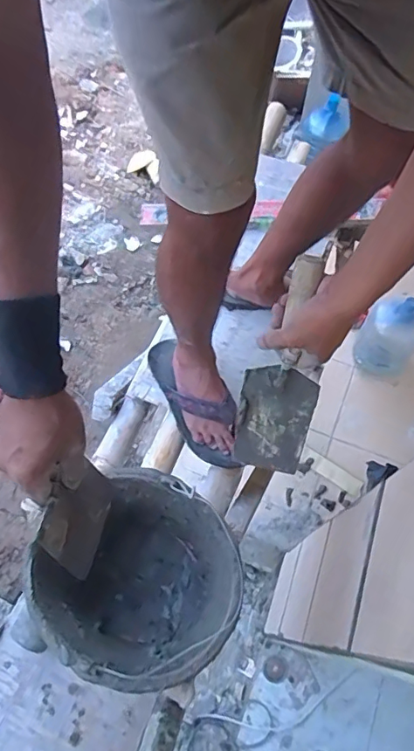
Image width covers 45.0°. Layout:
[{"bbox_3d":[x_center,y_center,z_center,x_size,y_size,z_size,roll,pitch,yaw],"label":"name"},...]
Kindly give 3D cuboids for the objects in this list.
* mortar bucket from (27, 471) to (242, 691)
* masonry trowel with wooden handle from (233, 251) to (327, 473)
[{"bbox_3d":[-0.087,0.310,0.735,0.246,0.224,0.245,1,65,-1],"label":"mortar bucket"},{"bbox_3d":[0.097,-0.008,0.623,0.095,0.290,0.043,11,33,5],"label":"masonry trowel with wooden handle"}]

